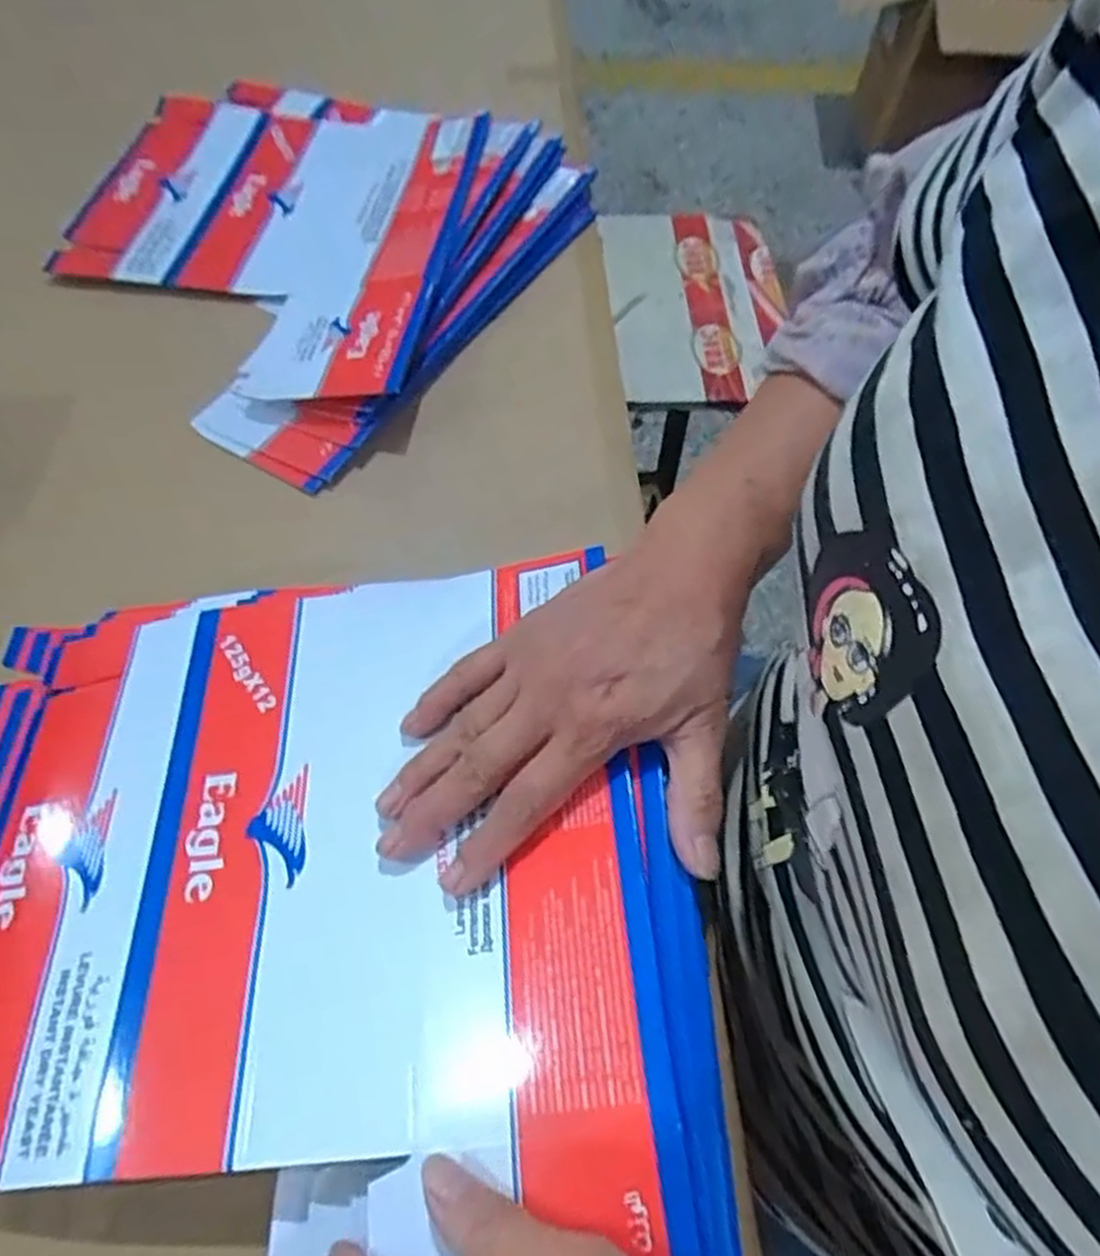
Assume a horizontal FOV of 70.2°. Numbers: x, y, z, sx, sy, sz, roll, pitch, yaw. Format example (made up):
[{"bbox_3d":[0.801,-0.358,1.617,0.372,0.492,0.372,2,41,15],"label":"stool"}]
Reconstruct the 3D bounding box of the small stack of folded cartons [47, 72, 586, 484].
[{"bbox_3d":[-0.209,-0.310,0.603,0.394,0.046,0.378,25,61,13],"label":"small stack of folded cartons"}]

